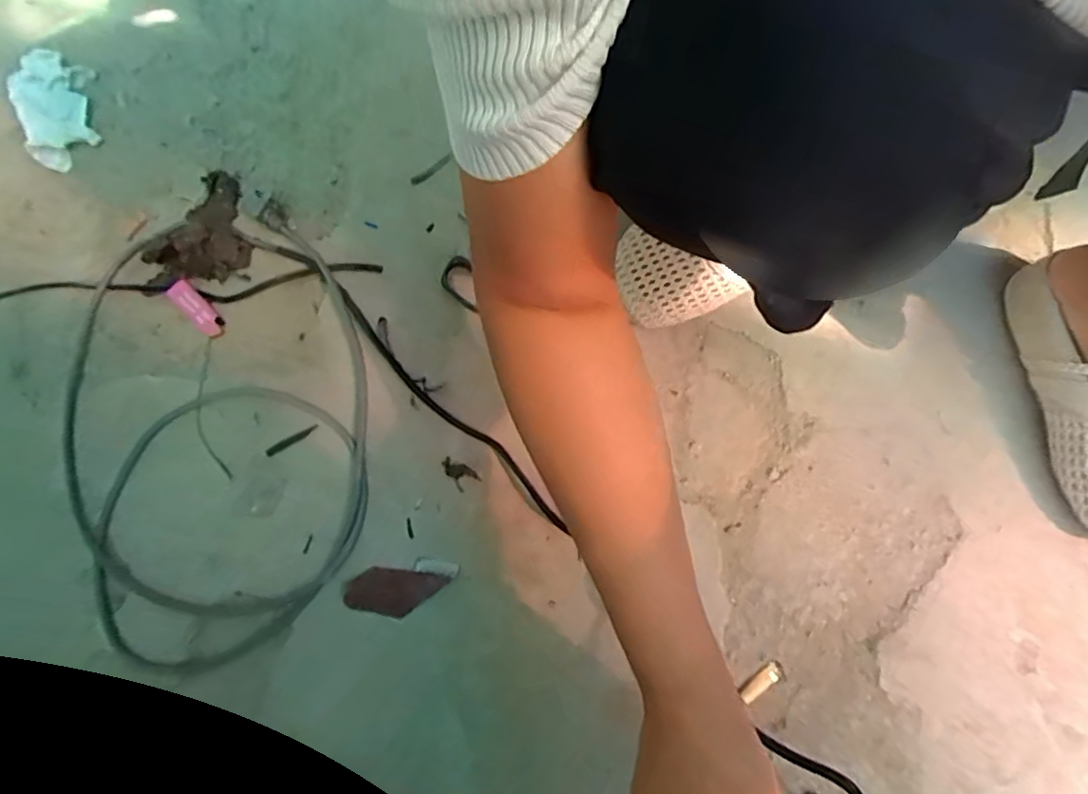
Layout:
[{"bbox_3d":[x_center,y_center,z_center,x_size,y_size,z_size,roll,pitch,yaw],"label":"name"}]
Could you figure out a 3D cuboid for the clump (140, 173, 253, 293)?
[{"bbox_3d":[-0.337,-0.171,0.566,0.092,0.026,0.118,-5,75,0],"label":"clump"}]

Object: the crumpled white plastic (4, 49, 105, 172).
[{"bbox_3d":[-0.509,-0.305,0.606,0.067,0.039,0.122,-21,75,-4],"label":"crumpled white plastic"}]

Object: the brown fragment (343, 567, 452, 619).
[{"bbox_3d":[-0.121,0.158,0.470,0.076,0.014,0.036,6,75,3],"label":"brown fragment"}]

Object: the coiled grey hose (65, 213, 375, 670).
[{"bbox_3d":[-0.293,0.017,0.515,0.273,0.017,0.403,-18,75,-4],"label":"coiled grey hose"}]

